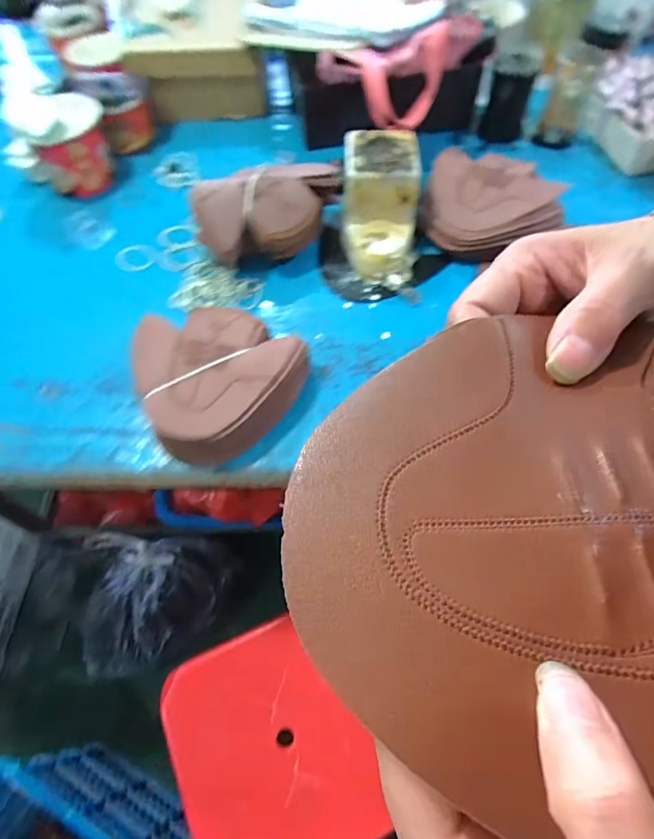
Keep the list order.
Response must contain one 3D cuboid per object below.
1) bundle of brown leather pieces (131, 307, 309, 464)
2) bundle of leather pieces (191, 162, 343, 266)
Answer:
[{"bbox_3d":[-0.146,-0.046,0.575,0.202,0.055,0.189,-1,61,2],"label":"bundle of brown leather pieces"},{"bbox_3d":[-0.082,-0.306,0.690,0.209,0.101,0.112,-7,61,-1],"label":"bundle of leather pieces"}]

